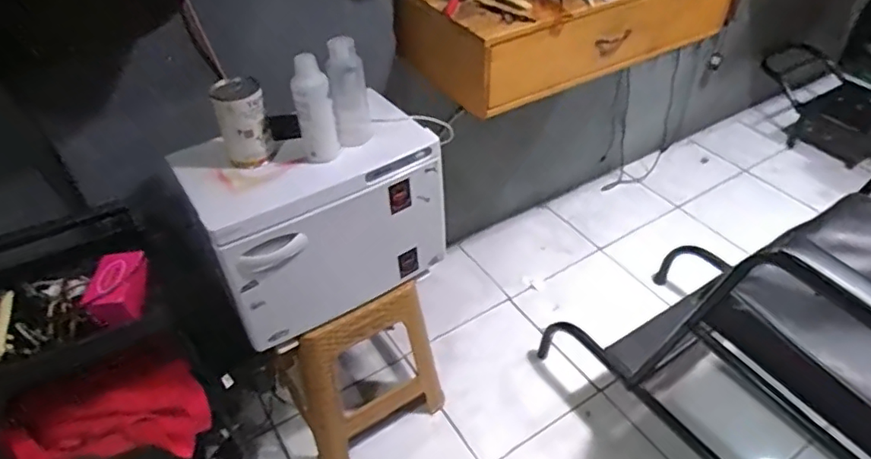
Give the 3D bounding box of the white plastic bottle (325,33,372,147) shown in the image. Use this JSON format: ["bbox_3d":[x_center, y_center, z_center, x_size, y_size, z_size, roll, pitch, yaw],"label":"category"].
[{"bbox_3d":[-0.156,-0.245,1.037,0.059,0.190,0.074,-3,43,0],"label":"white plastic bottle"}]

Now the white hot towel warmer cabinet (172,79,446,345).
[{"bbox_3d":[-0.222,-0.036,1.144,0.451,0.323,0.239,-24,47,-22],"label":"white hot towel warmer cabinet"}]

